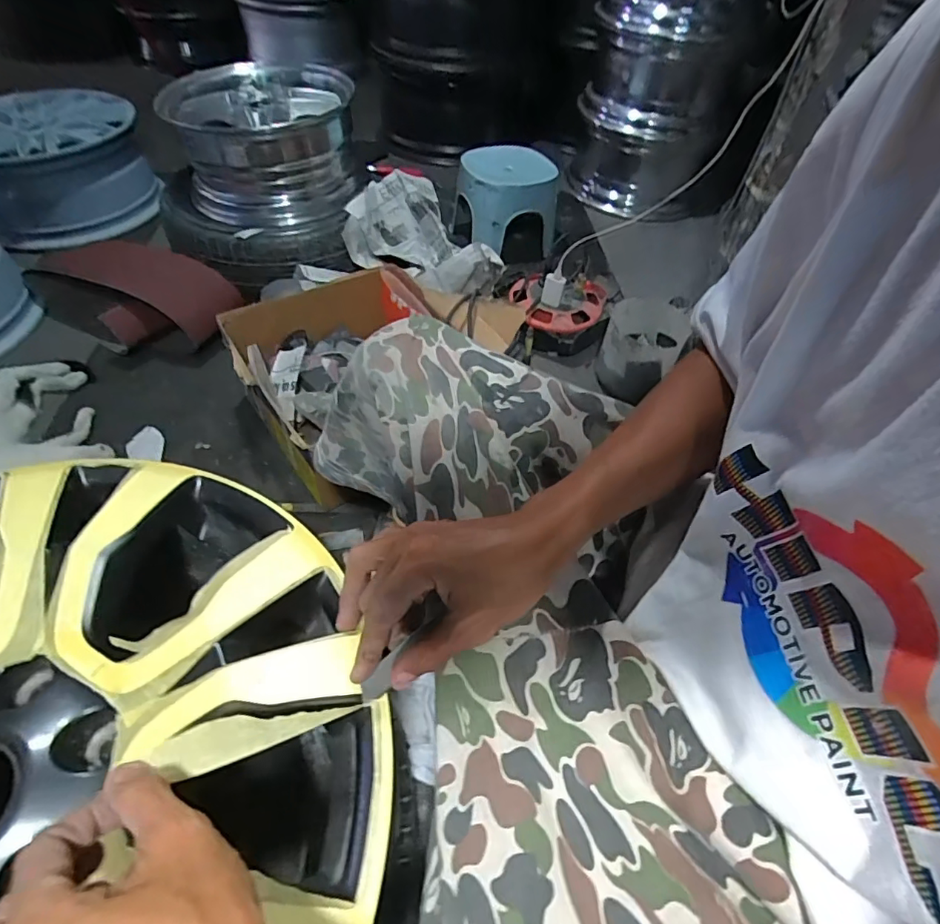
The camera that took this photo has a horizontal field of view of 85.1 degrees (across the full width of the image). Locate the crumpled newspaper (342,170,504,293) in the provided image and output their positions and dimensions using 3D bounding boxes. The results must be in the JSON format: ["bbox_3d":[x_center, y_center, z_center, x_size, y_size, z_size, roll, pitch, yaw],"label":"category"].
[{"bbox_3d":[-0.134,-0.528,1.178,0.262,0.101,0.349,-29,58,-26],"label":"crumpled newspaper"}]

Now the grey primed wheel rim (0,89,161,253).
[{"bbox_3d":[-1.133,-0.798,1.372,0.451,0.252,0.429,-29,58,-26],"label":"grey primed wheel rim"}]

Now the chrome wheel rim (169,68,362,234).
[{"bbox_3d":[-0.482,-0.693,1.166,0.438,0.226,0.456,0,50,-5],"label":"chrome wheel rim"}]

